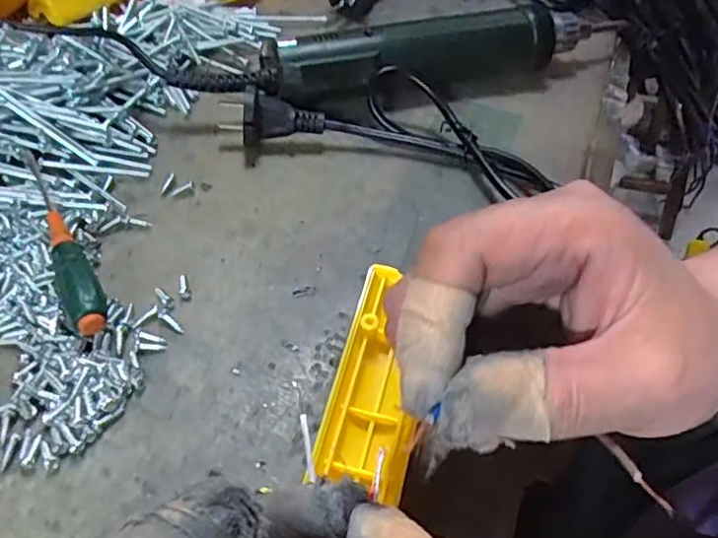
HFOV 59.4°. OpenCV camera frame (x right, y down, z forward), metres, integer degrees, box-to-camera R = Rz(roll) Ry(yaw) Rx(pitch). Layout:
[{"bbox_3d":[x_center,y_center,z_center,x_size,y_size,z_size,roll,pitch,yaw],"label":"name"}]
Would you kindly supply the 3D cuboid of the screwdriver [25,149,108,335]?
[{"bbox_3d":[-0.145,-0.018,0.302,0.015,0.018,0.133,-22,56,-22],"label":"screwdriver"}]

